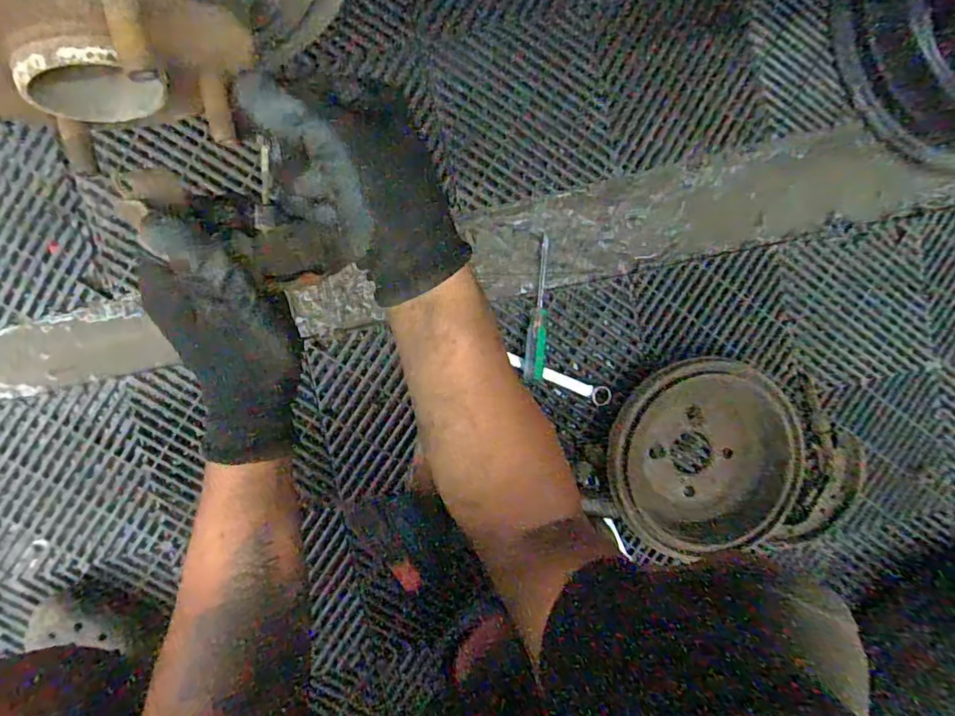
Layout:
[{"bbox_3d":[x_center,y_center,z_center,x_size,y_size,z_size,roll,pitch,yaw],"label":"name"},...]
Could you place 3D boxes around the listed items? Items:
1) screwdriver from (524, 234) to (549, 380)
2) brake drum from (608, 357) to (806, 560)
[{"bbox_3d":[0.076,-0.061,0.661,0.026,0.025,0.175,4,85,-8],"label":"screwdriver"},{"bbox_3d":[0.276,0.130,0.651,0.235,0.041,0.246,-4,95,-7],"label":"brake drum"}]

